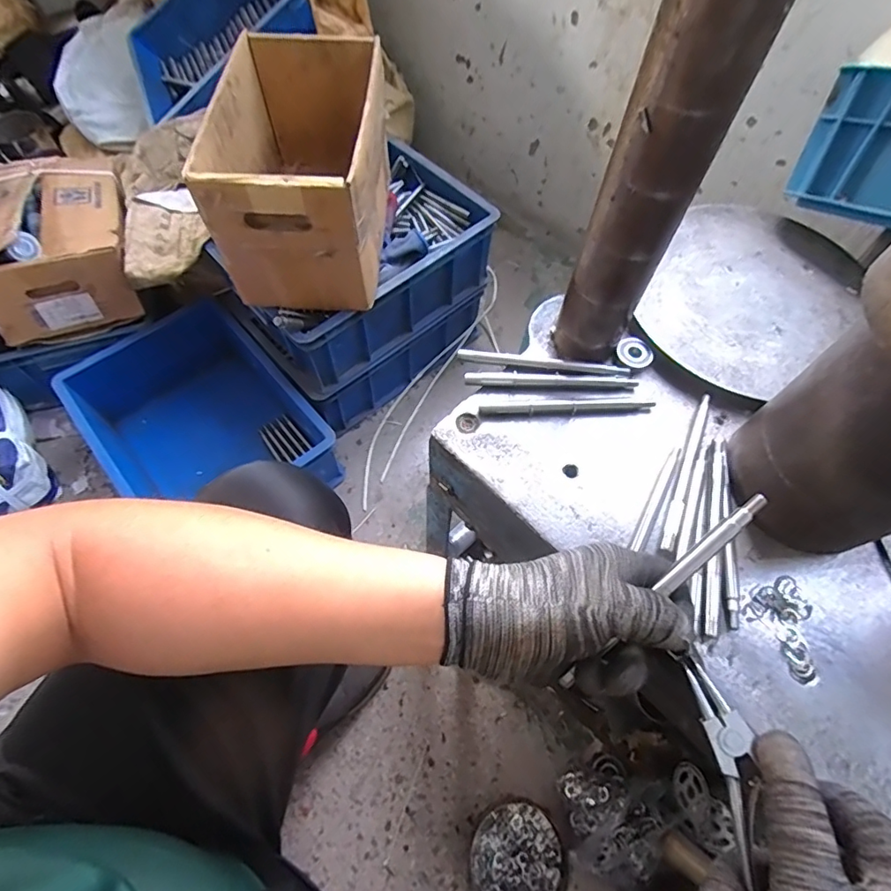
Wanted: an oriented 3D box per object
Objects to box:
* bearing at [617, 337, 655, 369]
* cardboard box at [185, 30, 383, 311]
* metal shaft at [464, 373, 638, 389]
[{"bbox_3d":[0.186,-0.089,0.503,0.034,0.013,0.030,31,66,14],"label":"bearing"},{"bbox_3d":[-0.188,-0.393,0.719,0.195,0.198,0.344,2,63,-1],"label":"cardboard box"},{"bbox_3d":[0.100,-0.061,0.487,0.161,0.011,0.011,0,63,-2],"label":"metal shaft"}]

